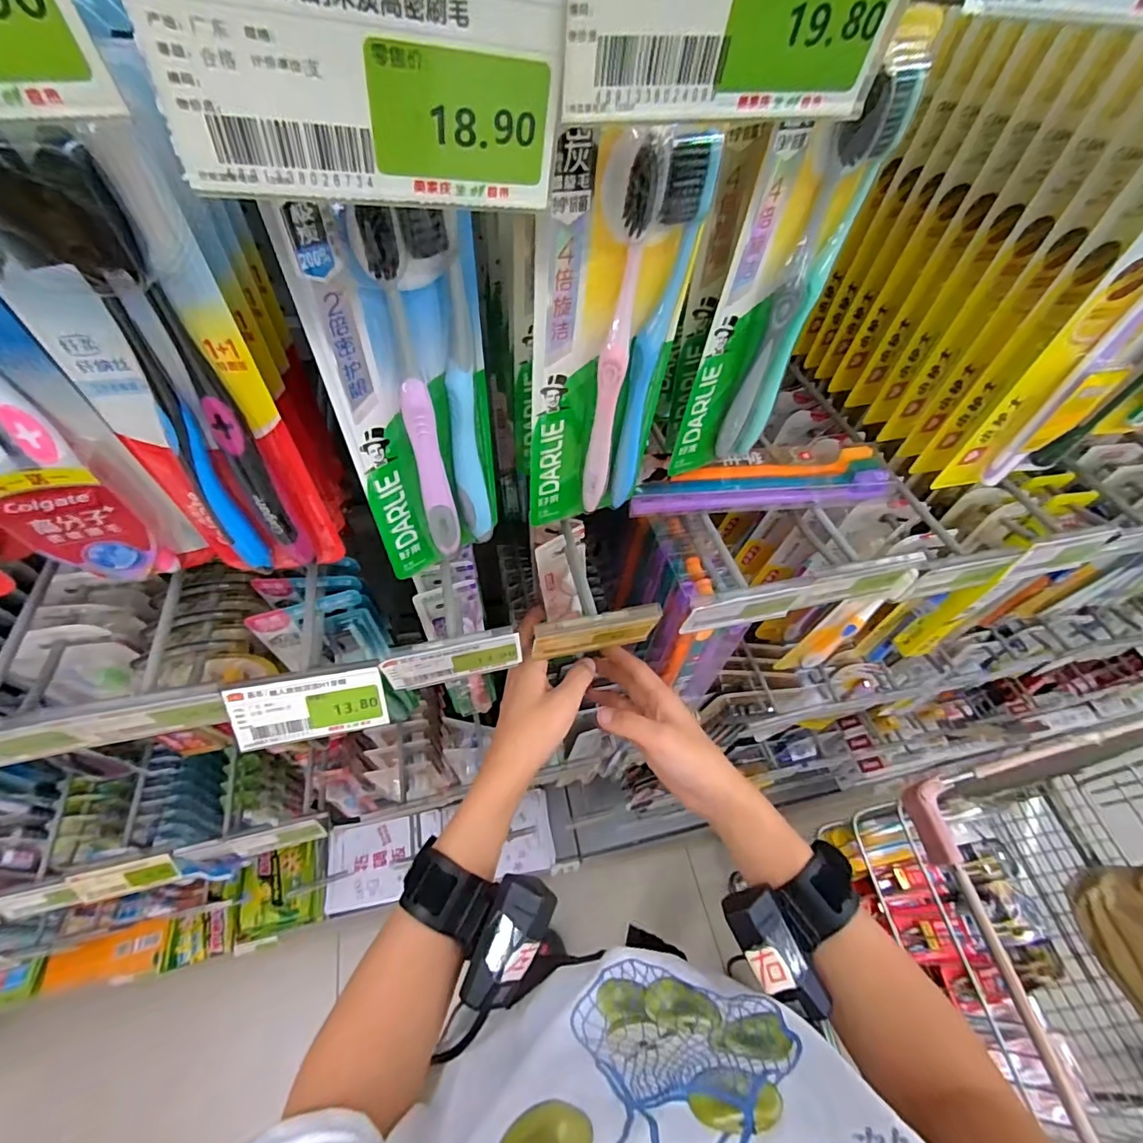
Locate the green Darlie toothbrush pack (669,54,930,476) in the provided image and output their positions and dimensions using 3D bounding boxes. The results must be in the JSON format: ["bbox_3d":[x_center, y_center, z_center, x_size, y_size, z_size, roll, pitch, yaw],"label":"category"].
[{"bbox_3d":[0.095,-0.122,0.258,0.061,0.176,0.018,-23,59,-19],"label":"green Darlie toothbrush pack"}]

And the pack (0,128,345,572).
[{"bbox_3d":[-0.146,-0.057,0.207,0.056,0.185,0.024,-21,59,-17],"label":"pack"}]

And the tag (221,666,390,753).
[{"bbox_3d":[-0.150,0.078,0.299,0.080,0.041,0.005,-10,23,-12],"label":"tag"}]

